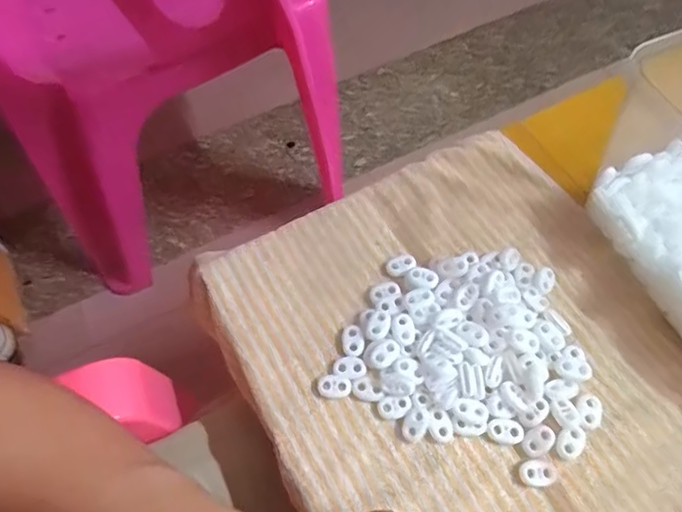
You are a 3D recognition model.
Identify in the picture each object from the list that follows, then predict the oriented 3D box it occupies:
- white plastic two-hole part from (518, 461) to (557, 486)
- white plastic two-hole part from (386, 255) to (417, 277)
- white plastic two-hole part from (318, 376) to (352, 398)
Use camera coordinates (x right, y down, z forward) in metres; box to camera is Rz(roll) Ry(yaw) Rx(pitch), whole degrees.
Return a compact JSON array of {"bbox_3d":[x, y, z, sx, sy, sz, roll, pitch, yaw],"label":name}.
[{"bbox_3d":[0.121,0.133,0.314,0.023,0.004,0.014,-3,63,2],"label":"white plastic two-hole part"},{"bbox_3d":[0.045,0.007,0.384,0.022,0.005,0.015,-27,65,-10],"label":"white plastic two-hole part"},{"bbox_3d":[-0.004,0.088,0.345,0.022,0.005,0.014,1,63,4],"label":"white plastic two-hole part"}]

